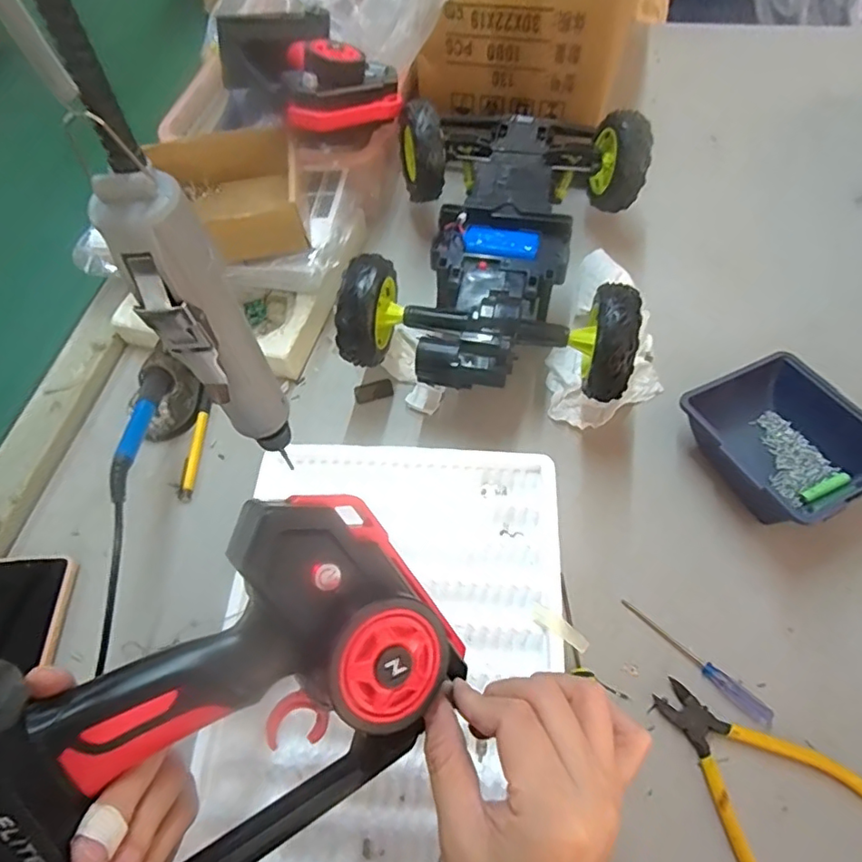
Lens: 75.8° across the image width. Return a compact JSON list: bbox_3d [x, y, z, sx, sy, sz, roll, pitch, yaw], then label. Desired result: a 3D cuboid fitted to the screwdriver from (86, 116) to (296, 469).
[{"bbox_3d":[-0.102,-0.036,0.268,0.027,0.191,0.040,-1,62,2],"label":"screwdriver"}]

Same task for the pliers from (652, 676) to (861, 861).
[{"bbox_3d":[0.223,0.237,0.384,0.106,0.009,0.140,-35,66,-15],"label":"pliers"}]

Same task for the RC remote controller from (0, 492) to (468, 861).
[{"bbox_3d":[-0.079,0.119,0.232,0.093,0.135,0.193,-5,25,48],"label":"RC remote controller"}]

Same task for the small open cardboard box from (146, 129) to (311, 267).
[{"bbox_3d":[-0.204,-0.229,0.553,0.148,0.056,0.137,-11,62,-3],"label":"small open cardboard box"}]

